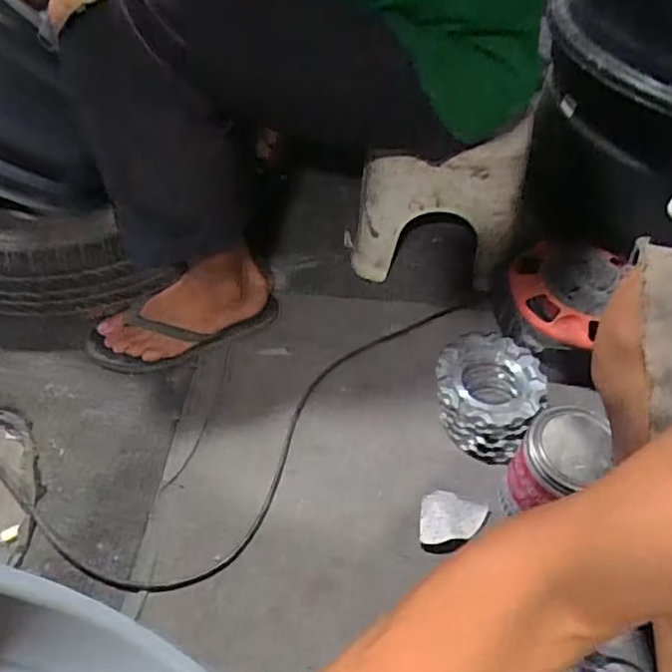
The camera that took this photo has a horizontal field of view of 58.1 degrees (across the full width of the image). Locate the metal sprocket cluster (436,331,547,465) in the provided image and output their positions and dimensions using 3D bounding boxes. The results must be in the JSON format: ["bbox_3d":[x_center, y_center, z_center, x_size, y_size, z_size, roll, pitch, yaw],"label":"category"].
[{"bbox_3d":[0.192,0.075,0.767,0.141,0.064,0.144,32,56,20],"label":"metal sprocket cluster"}]

